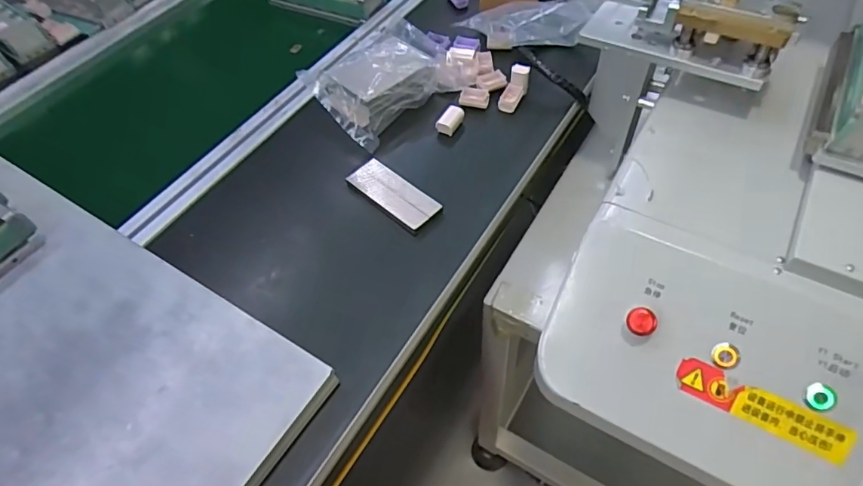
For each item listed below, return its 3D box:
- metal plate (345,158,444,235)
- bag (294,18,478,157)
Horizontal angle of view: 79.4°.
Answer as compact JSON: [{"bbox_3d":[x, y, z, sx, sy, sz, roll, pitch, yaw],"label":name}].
[{"bbox_3d":[-0.042,-0.054,0.564,0.046,0.009,0.113,-40,60,-21],"label":"metal plate"},{"bbox_3d":[-0.059,-0.218,0.660,0.194,0.046,0.160,-38,59,-20],"label":"bag"}]

